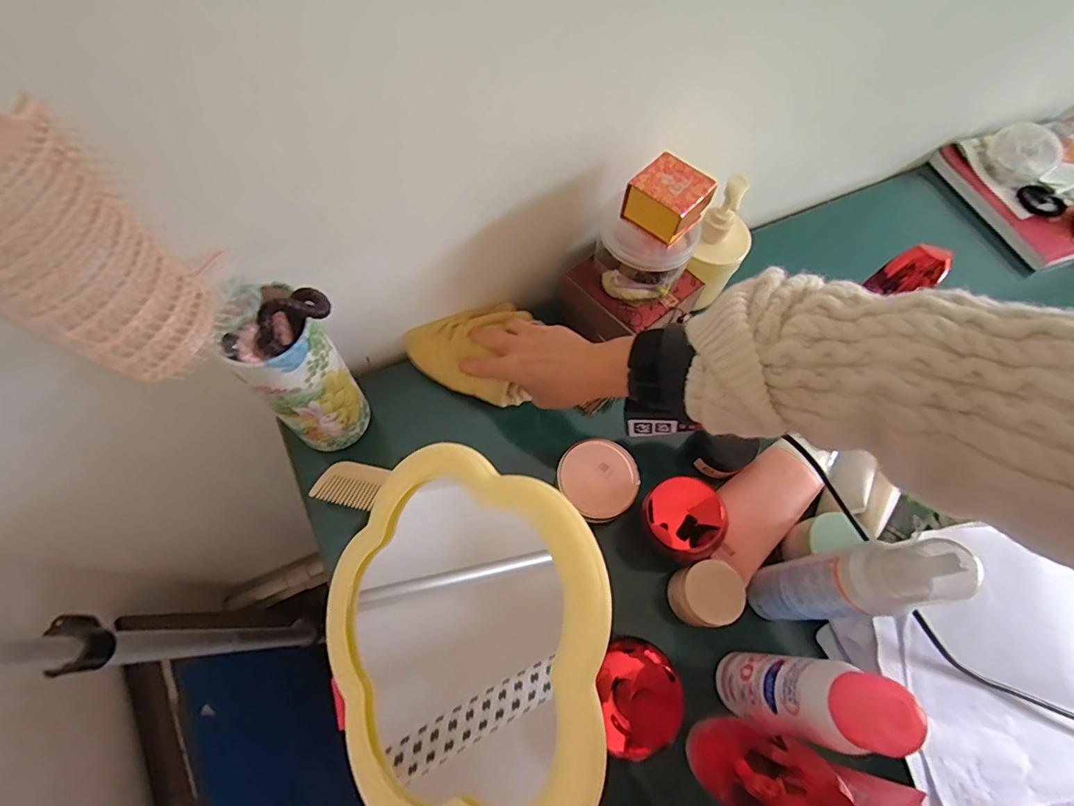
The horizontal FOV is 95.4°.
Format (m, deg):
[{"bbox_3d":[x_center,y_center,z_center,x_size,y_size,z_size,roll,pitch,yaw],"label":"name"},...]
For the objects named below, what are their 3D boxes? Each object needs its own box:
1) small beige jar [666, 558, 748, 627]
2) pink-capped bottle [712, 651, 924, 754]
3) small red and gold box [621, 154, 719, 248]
[{"bbox_3d":[0.138,0.157,0.401,0.050,0.043,0.046,1,64,-3],"label":"small beige jar"},{"bbox_3d":[0.169,0.186,0.309,0.043,0.149,0.042,1,64,-3],"label":"pink-capped bottle"},{"bbox_3d":[0.107,-0.166,0.400,0.054,0.040,0.049,40,68,14],"label":"small red and gold box"}]

